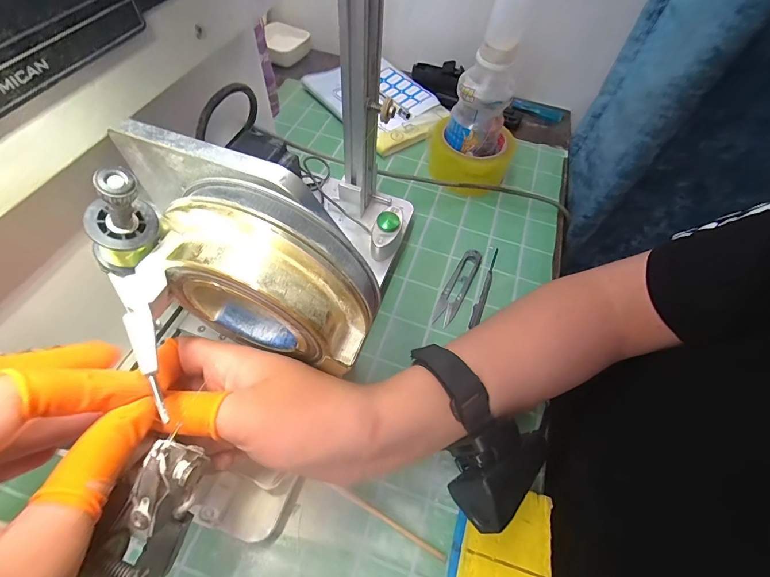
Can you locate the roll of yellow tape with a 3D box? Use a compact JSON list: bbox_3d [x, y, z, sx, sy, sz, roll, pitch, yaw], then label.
[{"bbox_3d":[0.110,-0.176,0.458,0.102,0.058,0.102,2,58,-3],"label":"roll of yellow tape"}]

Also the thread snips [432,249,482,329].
[{"bbox_3d":[0.078,-0.004,0.377,0.023,0.010,0.097,25,60,12],"label":"thread snips"}]

